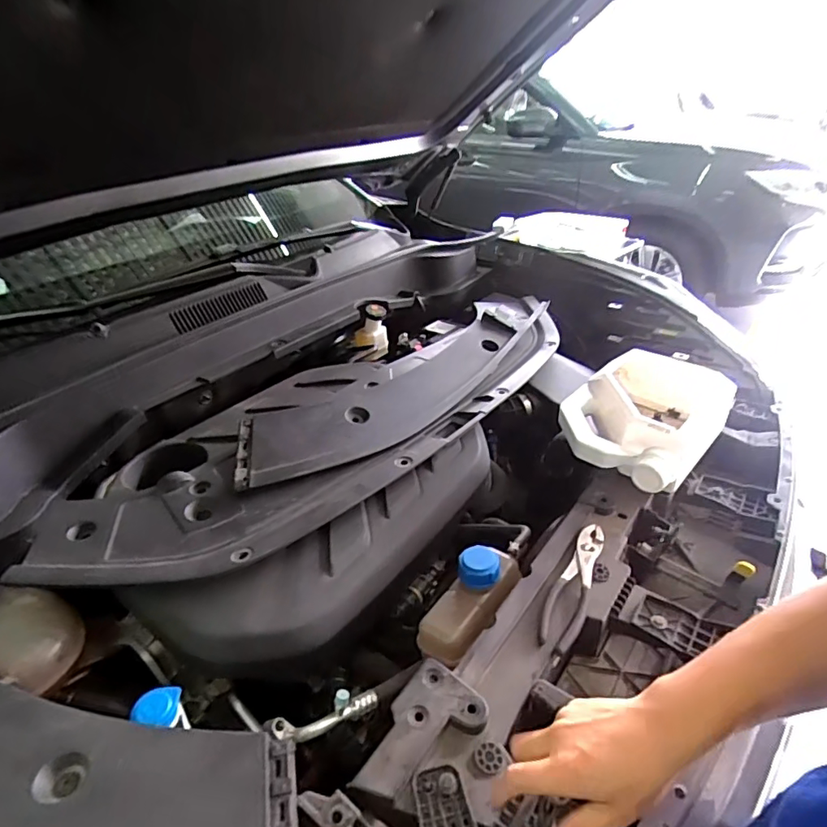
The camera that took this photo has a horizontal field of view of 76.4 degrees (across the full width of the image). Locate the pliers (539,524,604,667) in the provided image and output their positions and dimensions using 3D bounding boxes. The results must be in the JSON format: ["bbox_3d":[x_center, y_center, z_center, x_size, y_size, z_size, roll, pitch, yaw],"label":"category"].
[{"bbox_3d":[0.201,0.214,0.661,0.043,0.016,0.202,12,36,24],"label":"pliers"}]

